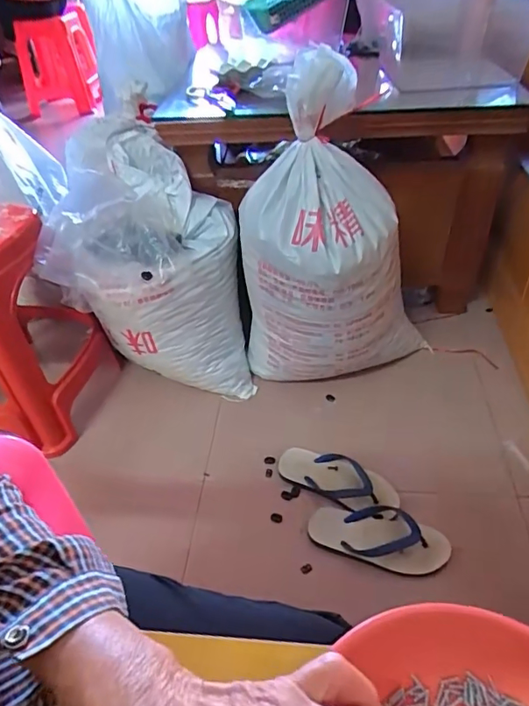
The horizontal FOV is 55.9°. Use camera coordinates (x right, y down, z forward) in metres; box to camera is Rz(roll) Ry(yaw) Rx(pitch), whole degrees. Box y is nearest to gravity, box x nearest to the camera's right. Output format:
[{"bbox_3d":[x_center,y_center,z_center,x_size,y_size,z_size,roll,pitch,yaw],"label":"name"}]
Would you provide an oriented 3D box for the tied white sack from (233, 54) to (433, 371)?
[{"bbox_3d":[0.134,-0.215,1.022,0.307,0.639,0.291,27,51,31],"label":"tied white sack"}]

